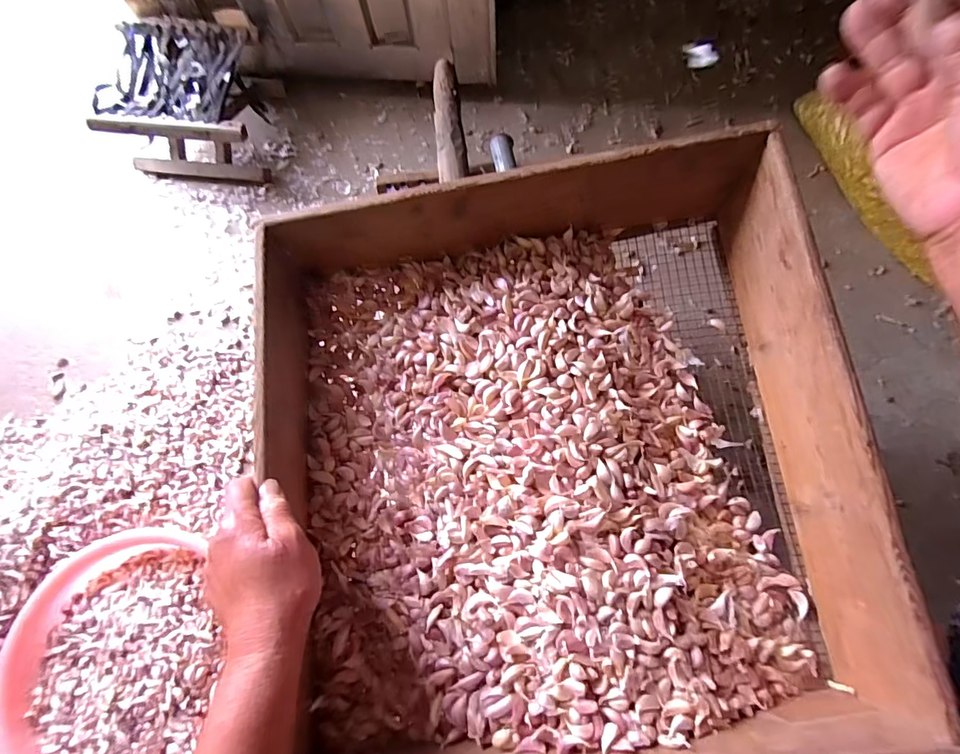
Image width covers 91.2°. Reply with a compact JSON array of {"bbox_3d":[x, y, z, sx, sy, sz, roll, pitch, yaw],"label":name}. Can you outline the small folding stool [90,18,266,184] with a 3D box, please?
[{"bbox_3d":[-0.553,-0.522,0.909,0.259,0.155,0.232,-2,74,2],"label":"small folding stool"}]

